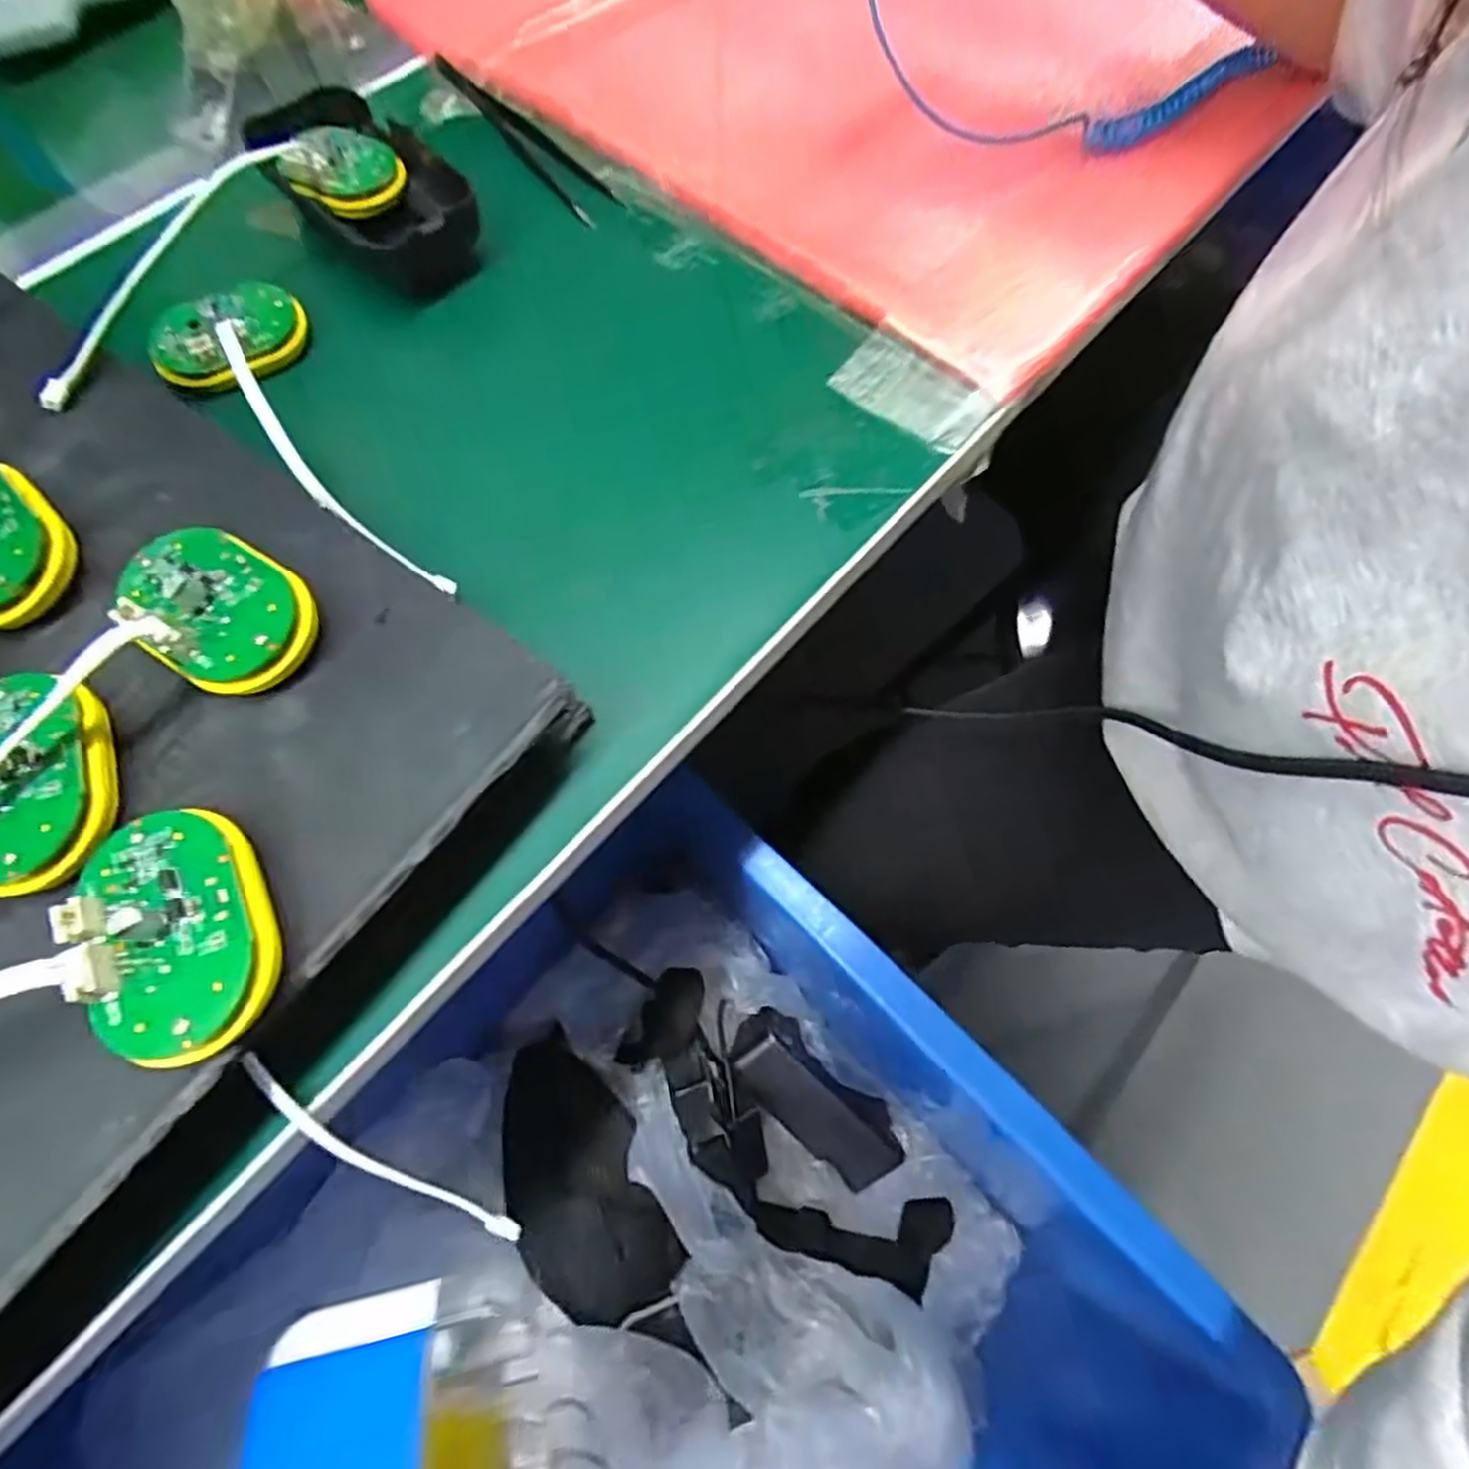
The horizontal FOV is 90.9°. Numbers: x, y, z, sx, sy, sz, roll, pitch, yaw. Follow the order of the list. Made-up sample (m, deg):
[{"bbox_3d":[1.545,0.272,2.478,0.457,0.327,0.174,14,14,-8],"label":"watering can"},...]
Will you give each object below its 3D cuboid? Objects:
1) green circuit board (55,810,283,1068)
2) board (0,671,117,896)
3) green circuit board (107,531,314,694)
[{"bbox_3d":[-0.119,0.041,0.153,0.034,0.012,0.053,-27,68,-10],"label":"green circuit board"},{"bbox_3d":[-0.168,0.010,0.170,0.037,0.009,0.052,-22,67,-8],"label":"board"},{"bbox_3d":[-0.135,-0.034,0.186,0.054,0.016,0.035,31,70,14],"label":"green circuit board"}]

